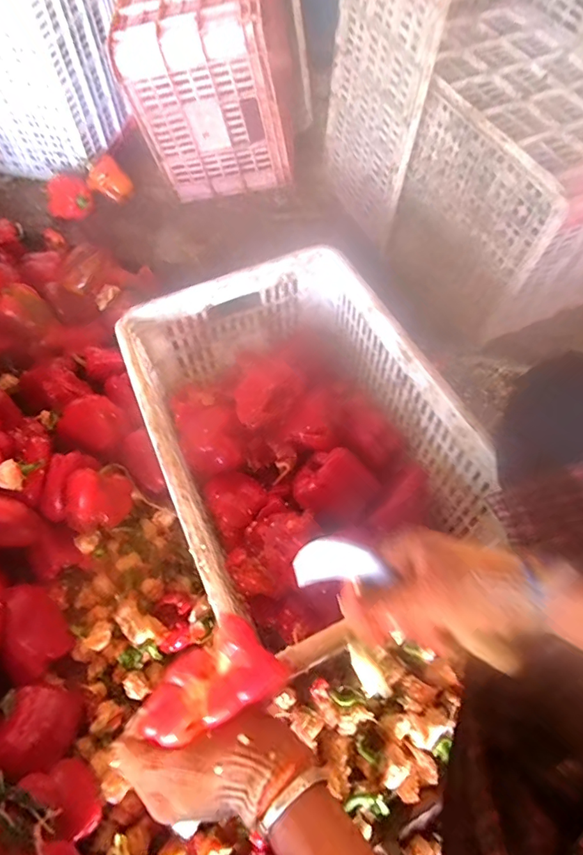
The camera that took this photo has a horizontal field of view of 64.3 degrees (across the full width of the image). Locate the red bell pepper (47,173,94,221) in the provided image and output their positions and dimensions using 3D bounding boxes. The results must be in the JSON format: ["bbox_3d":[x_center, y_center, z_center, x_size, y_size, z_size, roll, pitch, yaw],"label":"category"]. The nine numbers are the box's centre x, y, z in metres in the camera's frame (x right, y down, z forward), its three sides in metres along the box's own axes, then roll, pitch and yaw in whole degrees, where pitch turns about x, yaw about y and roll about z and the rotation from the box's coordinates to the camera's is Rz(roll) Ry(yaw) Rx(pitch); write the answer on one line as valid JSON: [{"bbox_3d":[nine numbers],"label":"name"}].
[{"bbox_3d":[-0.518,-0.536,1.079,0.101,0.070,0.072,-25,64,-15],"label":"red bell pepper"}]

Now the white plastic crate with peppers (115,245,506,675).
[{"bbox_3d":[0.005,0.018,0.671,0.357,0.225,0.513,-22,64,-13],"label":"white plastic crate with peppers"}]

